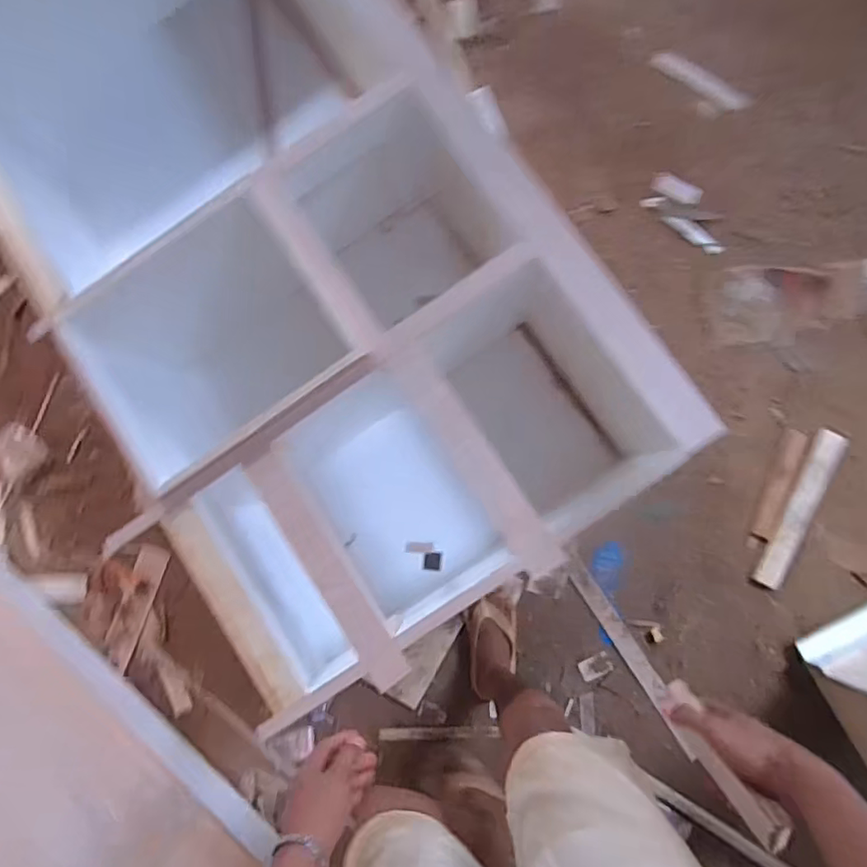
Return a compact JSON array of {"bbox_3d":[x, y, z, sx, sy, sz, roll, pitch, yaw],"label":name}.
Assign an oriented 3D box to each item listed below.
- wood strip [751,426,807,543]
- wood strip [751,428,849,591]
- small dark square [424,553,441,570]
[{"bbox_3d":[0.778,0.113,1.253,0.055,0.010,0.249,19,90,5],"label":"wood strip"},{"bbox_3d":[0.813,0.167,1.236,0.067,0.018,0.371,25,85,8],"label":"wood strip"},{"bbox_3d":[-0.002,0.288,1.262,0.036,0.005,0.039,5,83,6],"label":"small dark square"}]

